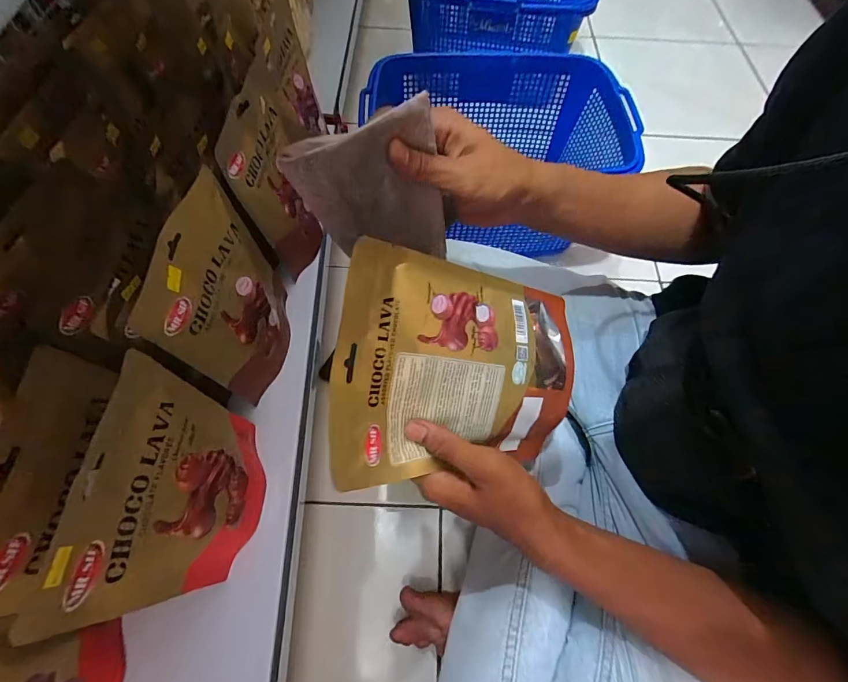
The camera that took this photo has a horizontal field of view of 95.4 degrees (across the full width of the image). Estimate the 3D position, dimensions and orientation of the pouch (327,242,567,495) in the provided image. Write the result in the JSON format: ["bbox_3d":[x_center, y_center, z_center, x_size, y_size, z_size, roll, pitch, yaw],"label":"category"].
[{"bbox_3d":[0.036,0.023,0.318,0.220,0.024,0.163,6,91,-27],"label":"pouch"}]

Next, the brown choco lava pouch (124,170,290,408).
[{"bbox_3d":[-0.206,-0.042,0.426,0.045,0.219,0.171,2,64,-1],"label":"brown choco lava pouch"}]

